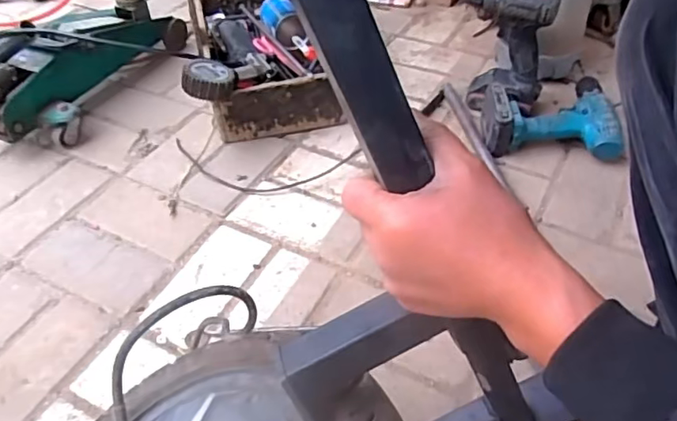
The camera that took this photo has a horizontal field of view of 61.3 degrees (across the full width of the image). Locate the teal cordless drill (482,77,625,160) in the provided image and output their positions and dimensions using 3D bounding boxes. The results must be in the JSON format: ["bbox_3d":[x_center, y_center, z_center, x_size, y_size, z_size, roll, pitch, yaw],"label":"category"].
[{"bbox_3d":[0.326,-0.149,0.902,0.196,0.068,0.164,1,45,2],"label":"teal cordless drill"}]

